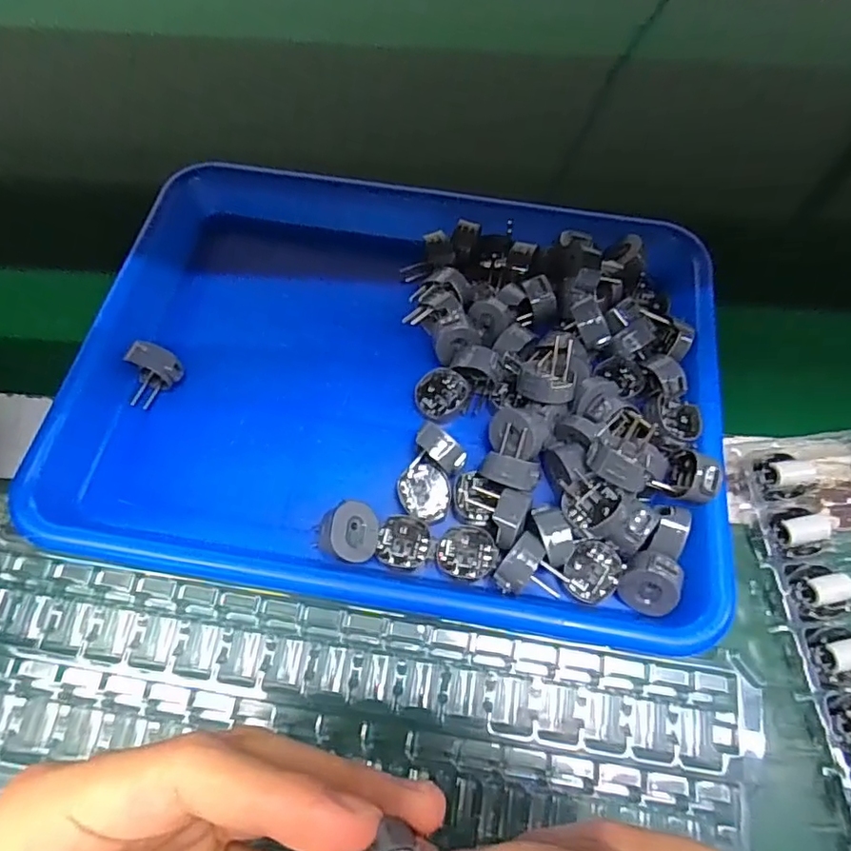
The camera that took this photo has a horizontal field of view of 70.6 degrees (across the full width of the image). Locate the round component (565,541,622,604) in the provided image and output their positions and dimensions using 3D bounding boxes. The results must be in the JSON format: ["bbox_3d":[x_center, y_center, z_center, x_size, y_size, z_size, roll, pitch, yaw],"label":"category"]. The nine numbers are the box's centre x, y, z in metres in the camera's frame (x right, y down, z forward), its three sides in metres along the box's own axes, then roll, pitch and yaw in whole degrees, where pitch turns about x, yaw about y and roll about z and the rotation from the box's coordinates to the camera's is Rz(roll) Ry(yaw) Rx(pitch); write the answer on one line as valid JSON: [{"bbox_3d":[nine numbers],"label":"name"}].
[{"bbox_3d":[0.076,0.066,0.277,0.025,0.010,0.028,22,68,9],"label":"round component"}]

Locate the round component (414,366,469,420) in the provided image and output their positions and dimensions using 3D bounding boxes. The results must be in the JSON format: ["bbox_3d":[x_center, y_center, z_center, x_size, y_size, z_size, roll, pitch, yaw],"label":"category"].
[{"bbox_3d":[0.008,-0.016,0.319,0.029,0.010,0.025,-38,72,-16],"label":"round component"}]

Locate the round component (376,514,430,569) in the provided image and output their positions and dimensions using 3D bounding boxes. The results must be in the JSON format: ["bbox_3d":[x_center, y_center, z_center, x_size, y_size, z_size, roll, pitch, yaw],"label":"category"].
[{"bbox_3d":[-0.010,0.055,0.284,0.024,0.004,0.024,0,66,-1],"label":"round component"}]

